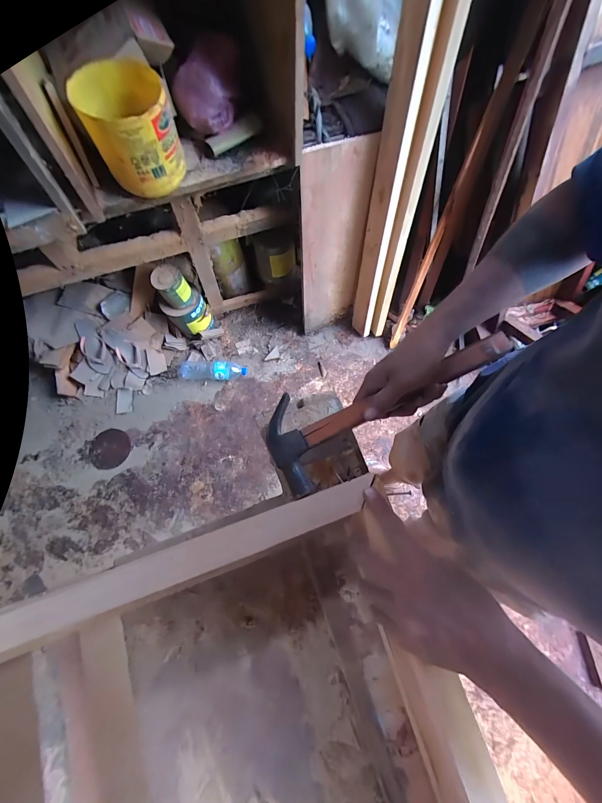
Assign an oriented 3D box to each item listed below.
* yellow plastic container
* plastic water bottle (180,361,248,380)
[{"bbox_3d":[-0.332,-0.535,0.610,0.161,0.157,0.142,-27,75,-8],"label":"yellow plastic container"},{"bbox_3d":[-0.384,-0.138,1.281,0.295,0.079,0.089,5,71,1],"label":"plastic water bottle"}]

